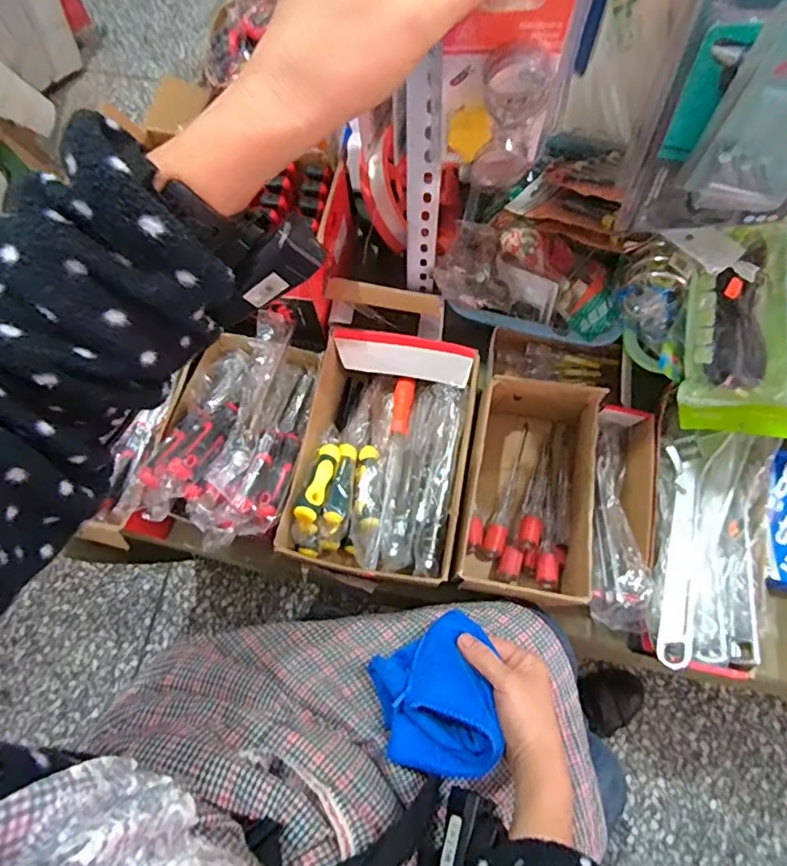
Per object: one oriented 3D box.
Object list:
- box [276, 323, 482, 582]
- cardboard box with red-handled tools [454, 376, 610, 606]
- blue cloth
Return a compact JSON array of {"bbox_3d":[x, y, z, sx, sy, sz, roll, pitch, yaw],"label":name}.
[{"bbox_3d":[-0.009,0.023,0.635,0.172,0.083,0.270,10,73,5],"label":"box"},{"bbox_3d":[0.151,0.063,0.628,0.133,0.097,0.237,13,74,6],"label":"cardboard box with red-handled tools"},{"bbox_3d":[0.044,0.224,0.468,0.116,0.042,0.121,-16,45,-20],"label":"blue cloth"}]

